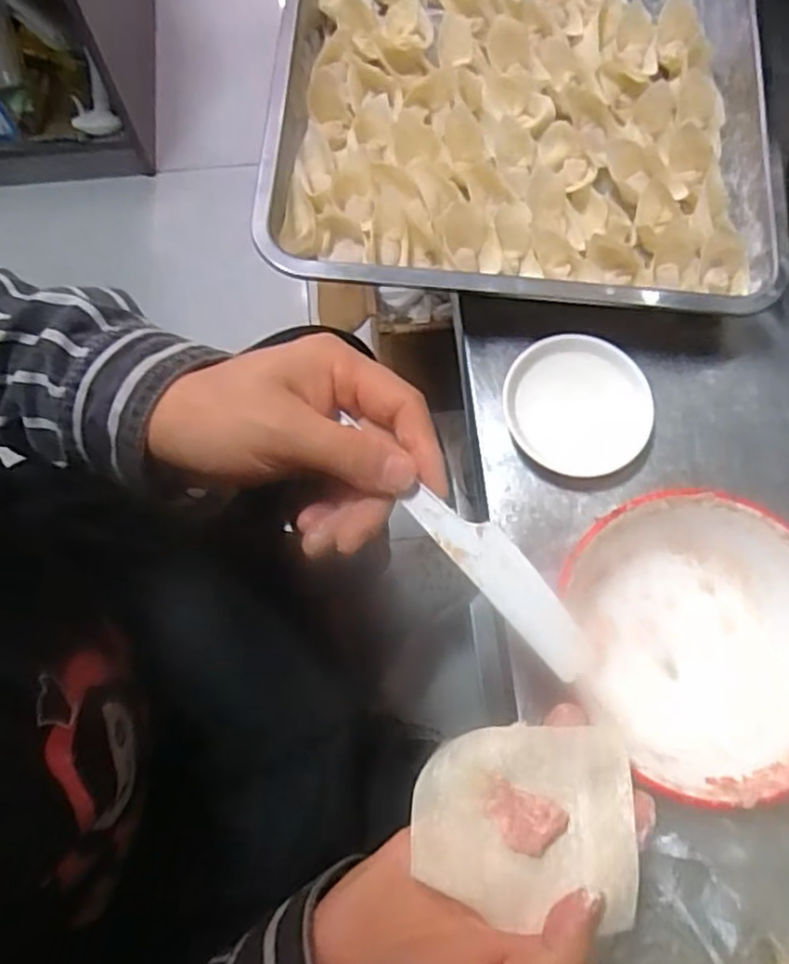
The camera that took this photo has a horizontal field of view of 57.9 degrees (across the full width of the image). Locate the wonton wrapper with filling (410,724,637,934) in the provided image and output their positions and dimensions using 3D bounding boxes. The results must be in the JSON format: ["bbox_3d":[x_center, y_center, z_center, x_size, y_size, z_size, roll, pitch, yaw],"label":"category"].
[{"bbox_3d":[0.054,0.144,0.302,0.089,0.021,0.074,1,74,0],"label":"wonton wrapper with filling"}]

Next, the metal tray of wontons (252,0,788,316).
[{"bbox_3d":[0.093,-0.337,0.527,0.352,0.066,0.490,4,74,1],"label":"metal tray of wontons"}]

